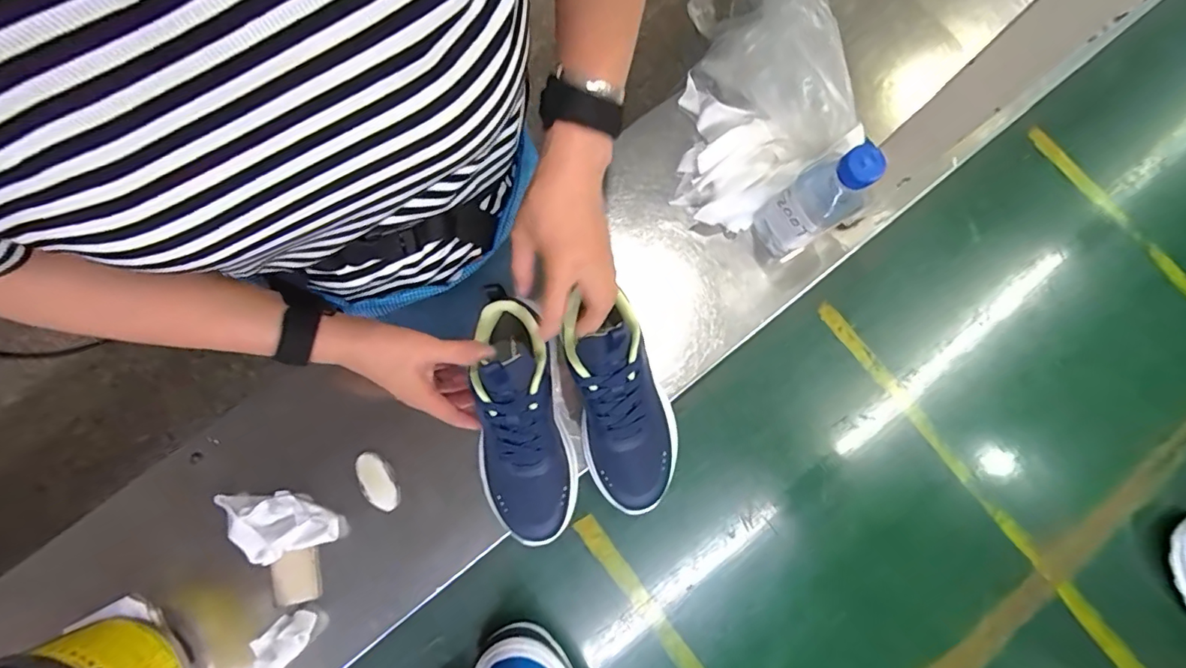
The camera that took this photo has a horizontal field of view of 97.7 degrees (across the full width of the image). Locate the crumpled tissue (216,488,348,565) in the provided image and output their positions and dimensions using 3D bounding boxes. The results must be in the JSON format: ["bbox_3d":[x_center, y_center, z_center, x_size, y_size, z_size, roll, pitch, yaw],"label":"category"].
[{"bbox_3d":[-0.301,0.177,0.490,0.110,0.042,0.056,32,80,4],"label":"crumpled tissue"}]

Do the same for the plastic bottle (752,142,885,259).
[{"bbox_3d":[0.209,-0.126,0.486,0.062,0.167,0.063,-30,81,-7],"label":"plastic bottle"}]

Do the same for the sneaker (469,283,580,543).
[{"bbox_3d":[-0.065,0.071,0.462,0.079,0.106,0.216,-9,94,-3],"label":"sneaker"}]

